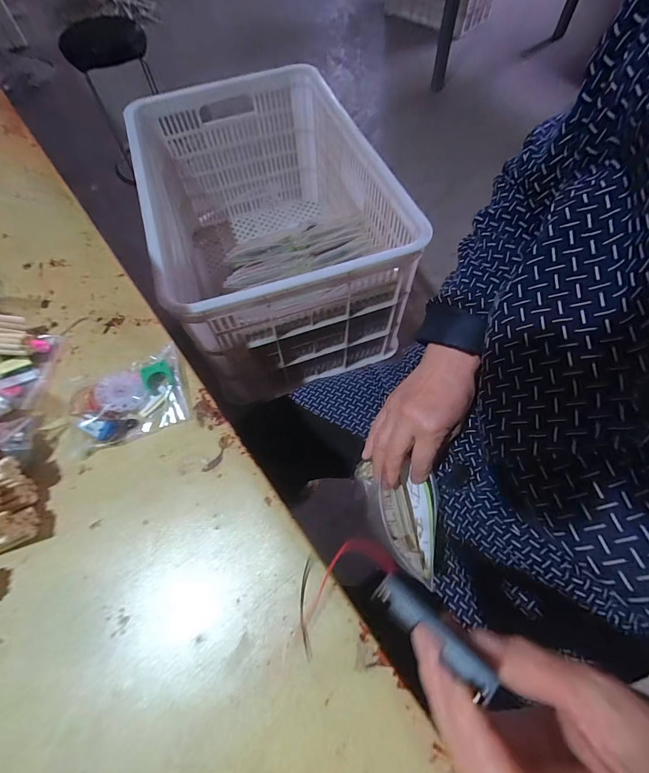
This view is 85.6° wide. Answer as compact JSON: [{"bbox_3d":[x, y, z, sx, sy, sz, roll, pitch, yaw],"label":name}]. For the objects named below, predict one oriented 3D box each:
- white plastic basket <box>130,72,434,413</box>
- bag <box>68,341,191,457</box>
[{"bbox_3d":[-0.115,-0.333,0.763,0.401,0.316,0.601,-18,65,-6],"label":"white plastic basket"},{"bbox_3d":[-0.175,0.007,0.306,0.103,0.022,0.078,-21,65,-7],"label":"bag"}]

